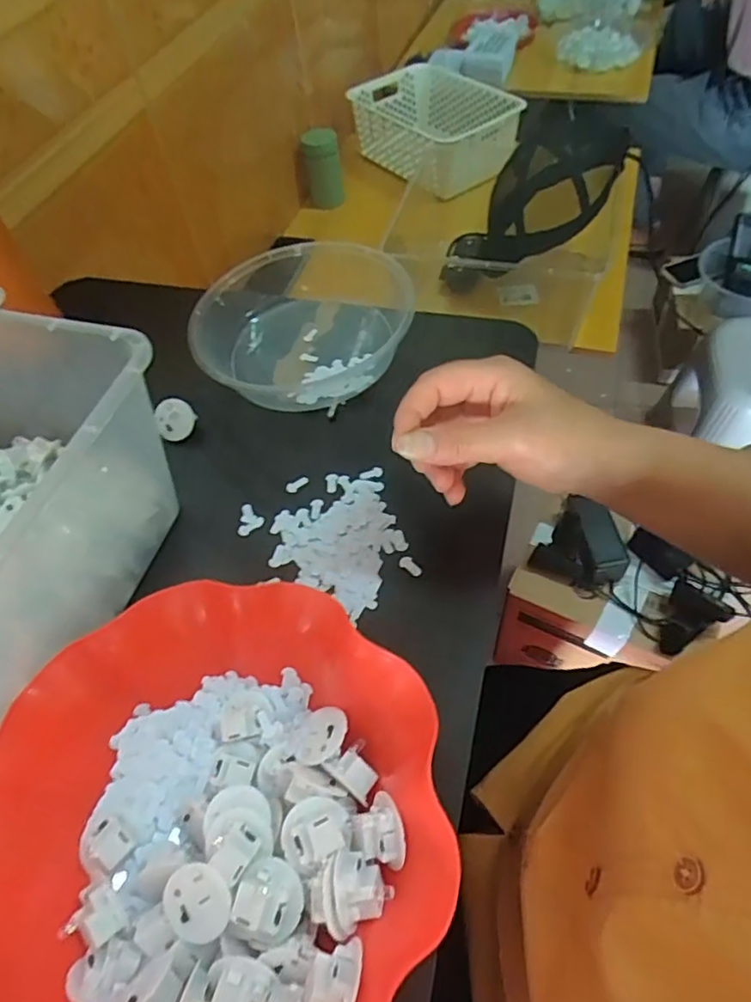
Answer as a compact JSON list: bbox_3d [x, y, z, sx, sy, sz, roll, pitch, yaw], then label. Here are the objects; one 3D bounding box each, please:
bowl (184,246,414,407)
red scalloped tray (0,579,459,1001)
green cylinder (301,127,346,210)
[{"bbox_3d":[-0.059,-0.161,0.509,0.171,0.056,0.171,-2,55,3],"label":"bowl"},{"bbox_3d":[-0.076,0.156,0.290,0.212,0.067,0.216,26,62,21],"label":"red scalloped tray"},{"bbox_3d":[-0.097,-0.621,1.099,0.066,0.126,0.070,-14,56,-5],"label":"green cylinder"}]

